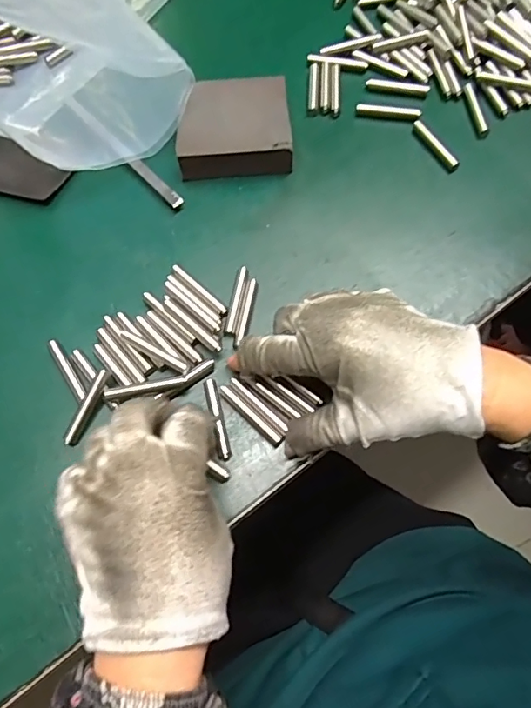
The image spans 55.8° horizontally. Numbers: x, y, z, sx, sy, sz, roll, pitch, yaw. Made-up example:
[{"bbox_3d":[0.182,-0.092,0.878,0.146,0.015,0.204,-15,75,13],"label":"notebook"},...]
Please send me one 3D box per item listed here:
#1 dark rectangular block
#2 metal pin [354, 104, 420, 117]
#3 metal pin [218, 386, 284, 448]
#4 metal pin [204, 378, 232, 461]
[{"bbox_3d":[-0.023,-0.165,0.366,0.078,0.027,0.071,-5,69,-2],"label":"dark rectangular block"},{"bbox_3d":[0.093,-0.185,0.382,0.047,0.007,0.006,6,69,3],"label":"metal pin"},{"bbox_3d":[-0.009,0.035,0.297,0.049,0.007,0.008,41,74,15],"label":"metal pin"},{"bbox_3d":[-0.028,0.038,0.298,0.007,0.007,0.049,-14,69,-5],"label":"metal pin"}]

